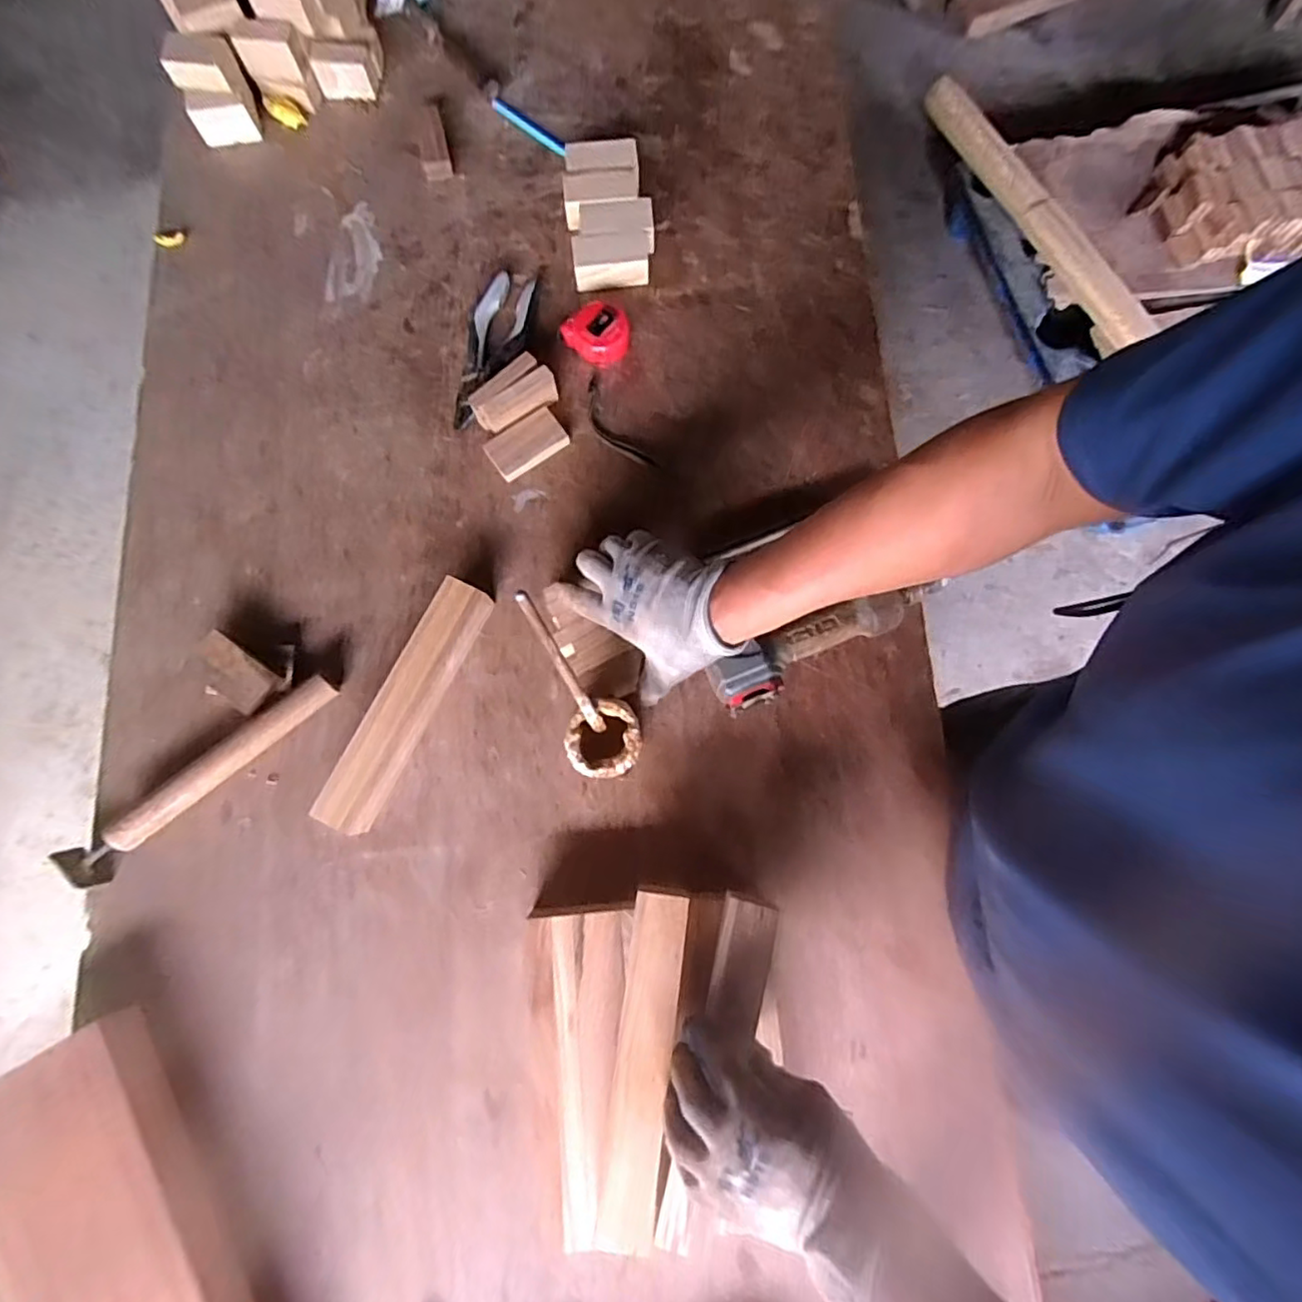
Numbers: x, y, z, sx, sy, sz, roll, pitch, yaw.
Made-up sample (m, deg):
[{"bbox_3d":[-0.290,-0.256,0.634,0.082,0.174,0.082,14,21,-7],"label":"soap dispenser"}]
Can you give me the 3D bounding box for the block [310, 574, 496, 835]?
[{"bbox_3d":[-0.234,0.052,0.601,0.050,0.047,0.257,25,80,4],"label":"block"}]

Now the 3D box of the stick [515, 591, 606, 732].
[{"bbox_3d":[-0.063,0.016,0.464,0.011,0.188,0.009,-27,55,-5],"label":"stick"}]

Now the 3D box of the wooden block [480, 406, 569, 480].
[{"bbox_3d":[-0.134,-0.223,0.667,0.080,0.016,0.046,-30,81,-6],"label":"wooden block"}]

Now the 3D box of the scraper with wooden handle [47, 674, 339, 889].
[{"bbox_3d":[-0.416,0.119,0.582,0.274,0.038,0.042,-38,82,-7],"label":"scraper with wooden handle"}]

